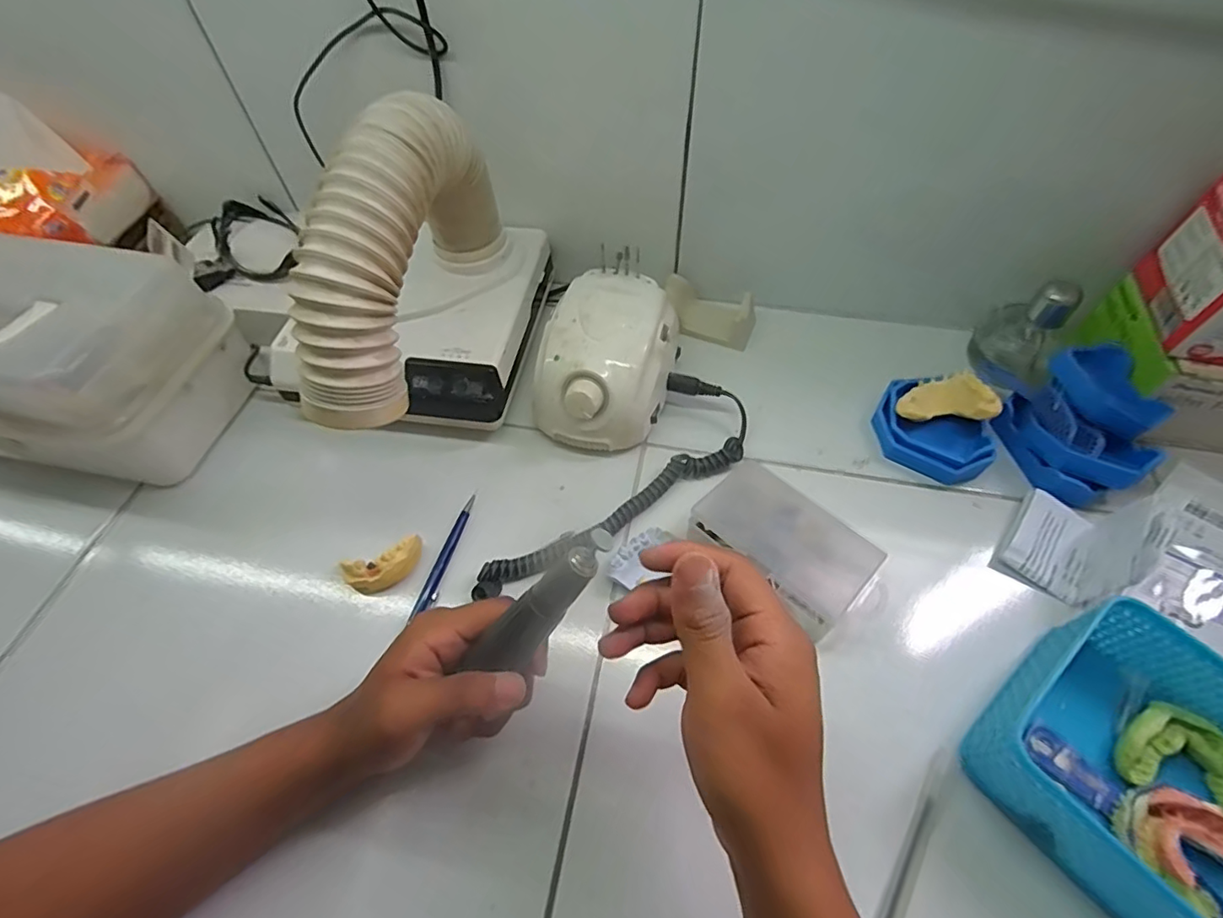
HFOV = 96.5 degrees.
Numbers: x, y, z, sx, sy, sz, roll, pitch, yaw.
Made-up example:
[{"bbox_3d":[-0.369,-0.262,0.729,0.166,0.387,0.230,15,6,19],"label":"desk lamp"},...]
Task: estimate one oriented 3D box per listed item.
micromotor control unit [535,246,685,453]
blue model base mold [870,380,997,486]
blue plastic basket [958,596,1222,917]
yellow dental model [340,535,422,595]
[{"bbox_3d":[-0.005,-0.083,0.458,0.110,0.078,0.140,21,58,15],"label":"micromotor control unit"},{"bbox_3d":[0.258,-0.024,0.440,0.087,0.026,0.071,30,61,20],"label":"blue model base mold"},{"bbox_3d":[0.290,0.167,0.293,0.136,0.057,0.134,-34,61,-20],"label":"blue plastic basket"},{"bbox_3d":[-0.162,0.077,0.390,0.055,0.018,0.026,-18,57,-11],"label":"yellow dental model"}]

